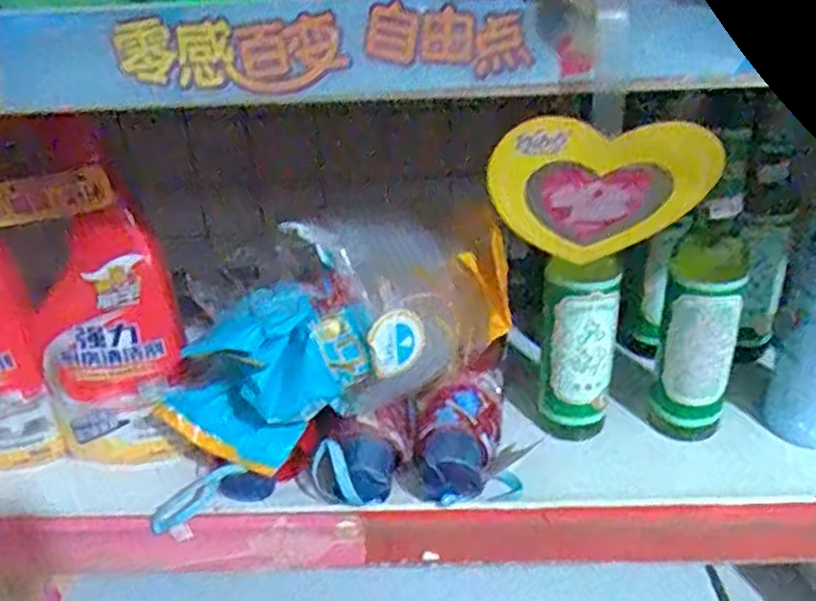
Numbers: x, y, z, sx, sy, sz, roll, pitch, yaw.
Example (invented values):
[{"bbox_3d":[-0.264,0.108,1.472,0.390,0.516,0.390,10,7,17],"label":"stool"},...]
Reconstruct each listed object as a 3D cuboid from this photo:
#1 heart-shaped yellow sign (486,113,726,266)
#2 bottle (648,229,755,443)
[{"bbox_3d":[0.078,-0.044,0.312,0.090,0.077,0.005,7,50,-6],"label":"heart-shaped yellow sign"},{"bbox_3d":[0.193,0.025,0.484,0.046,0.143,0.044,14,37,23],"label":"bottle"}]

